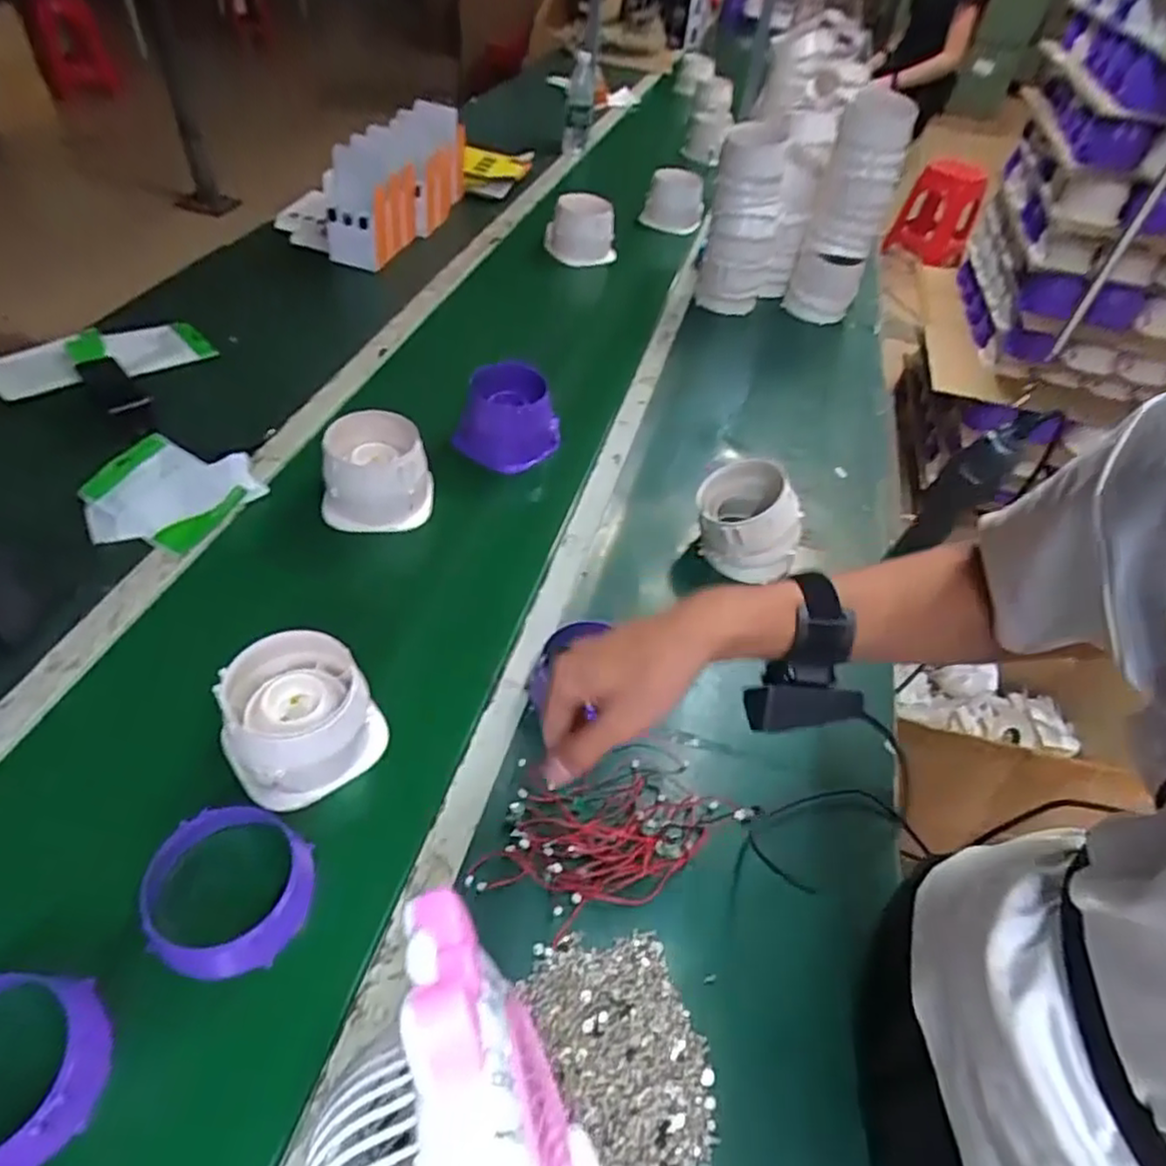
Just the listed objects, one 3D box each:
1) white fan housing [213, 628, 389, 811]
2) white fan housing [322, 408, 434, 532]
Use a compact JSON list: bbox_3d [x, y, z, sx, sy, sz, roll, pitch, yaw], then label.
[{"bbox_3d":[-0.277,0.125,0.676,0.136,0.113,0.129,-26,57,-23],"label":"white fan housing"},{"bbox_3d":[-0.280,-0.152,0.928,0.144,0.140,0.112,-14,53,-16],"label":"white fan housing"}]

